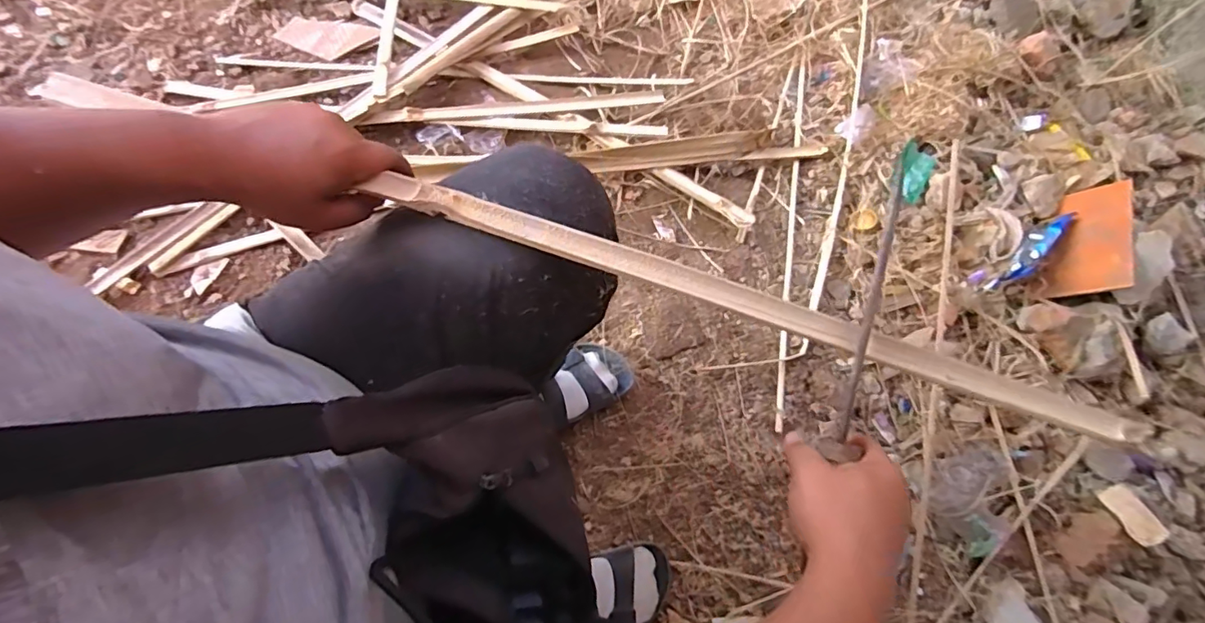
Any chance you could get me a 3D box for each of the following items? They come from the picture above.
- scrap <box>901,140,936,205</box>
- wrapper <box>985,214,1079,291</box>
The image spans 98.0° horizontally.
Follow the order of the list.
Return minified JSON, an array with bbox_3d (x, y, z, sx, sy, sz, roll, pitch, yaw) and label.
[{"bbox_3d":[0.547,-0.242,0.917,0.051,0.020,0.114,17,73,4],"label":"scrap"},{"bbox_3d":[0.691,-0.099,0.835,0.202,0.045,0.028,-40,78,-17],"label":"wrapper"}]

